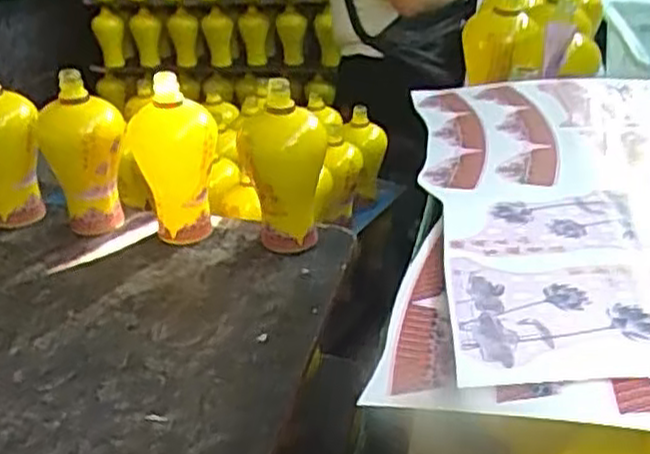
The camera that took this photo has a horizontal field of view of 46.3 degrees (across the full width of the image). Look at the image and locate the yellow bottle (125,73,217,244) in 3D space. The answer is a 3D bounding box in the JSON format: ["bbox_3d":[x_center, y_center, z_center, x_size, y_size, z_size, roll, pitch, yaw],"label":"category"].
[{"bbox_3d":[-0.179,-0.079,0.887,0.093,0.210,0.084,-9,28,-12],"label":"yellow bottle"}]

